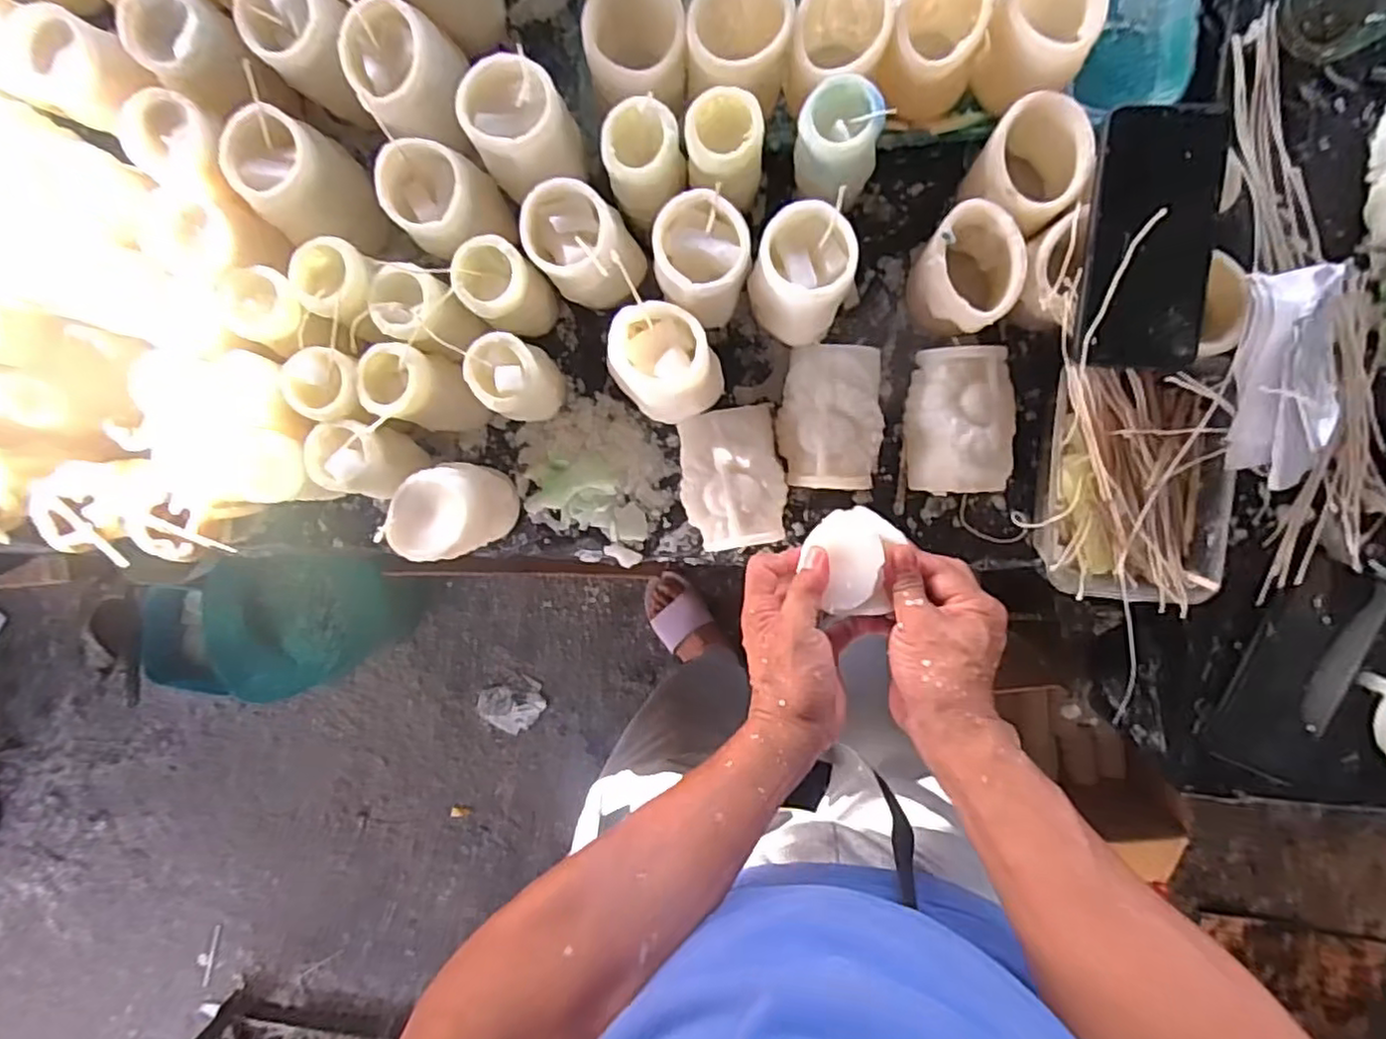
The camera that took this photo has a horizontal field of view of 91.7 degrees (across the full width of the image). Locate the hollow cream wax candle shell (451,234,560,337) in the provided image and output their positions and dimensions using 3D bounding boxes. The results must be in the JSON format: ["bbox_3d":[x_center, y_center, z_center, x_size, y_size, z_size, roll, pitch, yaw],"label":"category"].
[{"bbox_3d":[-0.135,-0.170,0.497,0.051,0.090,0.050,0,96,4],"label":"hollow cream wax candle shell"}]

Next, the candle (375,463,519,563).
[{"bbox_3d":[-0.185,-0.006,0.517,0.077,0.097,0.066,-18,94,6],"label":"candle"}]

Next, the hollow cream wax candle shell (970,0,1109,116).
[{"bbox_3d":[0.230,-0.328,0.461,0.070,0.079,0.075,0,96,4],"label":"hollow cream wax candle shell"}]

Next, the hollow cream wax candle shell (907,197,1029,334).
[{"bbox_3d":[0.193,-0.174,0.490,0.068,0.087,0.071,0,96,4],"label":"hollow cream wax candle shell"}]

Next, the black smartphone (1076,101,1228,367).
[{"bbox_3d":[0.291,-0.178,0.424,0.075,0.010,0.155,3,96,4],"label":"black smartphone"}]

